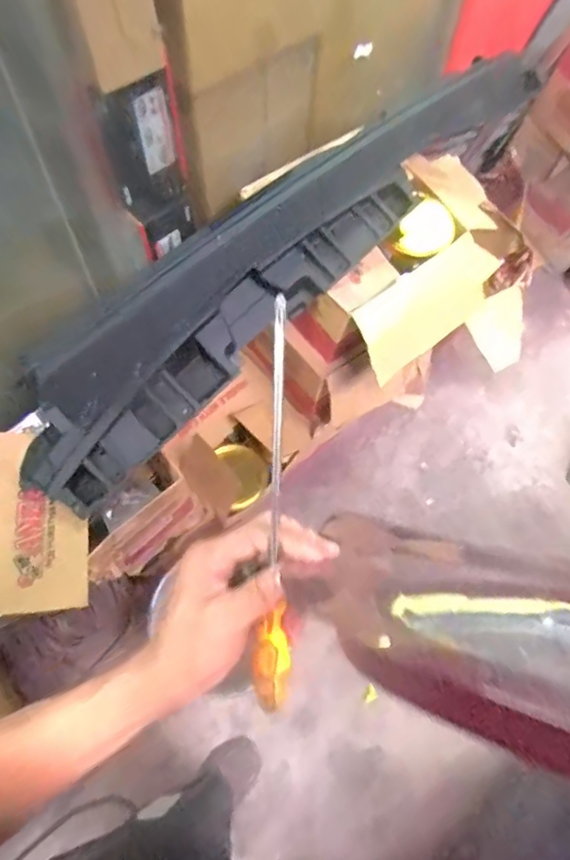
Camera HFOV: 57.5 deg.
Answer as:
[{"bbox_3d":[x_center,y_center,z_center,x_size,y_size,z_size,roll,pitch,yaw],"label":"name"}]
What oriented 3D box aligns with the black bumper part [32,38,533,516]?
[{"bbox_3d":[0.018,-0.343,0.962,1.261,0.212,0.215,-42,72,-6],"label":"black bumper part"}]

